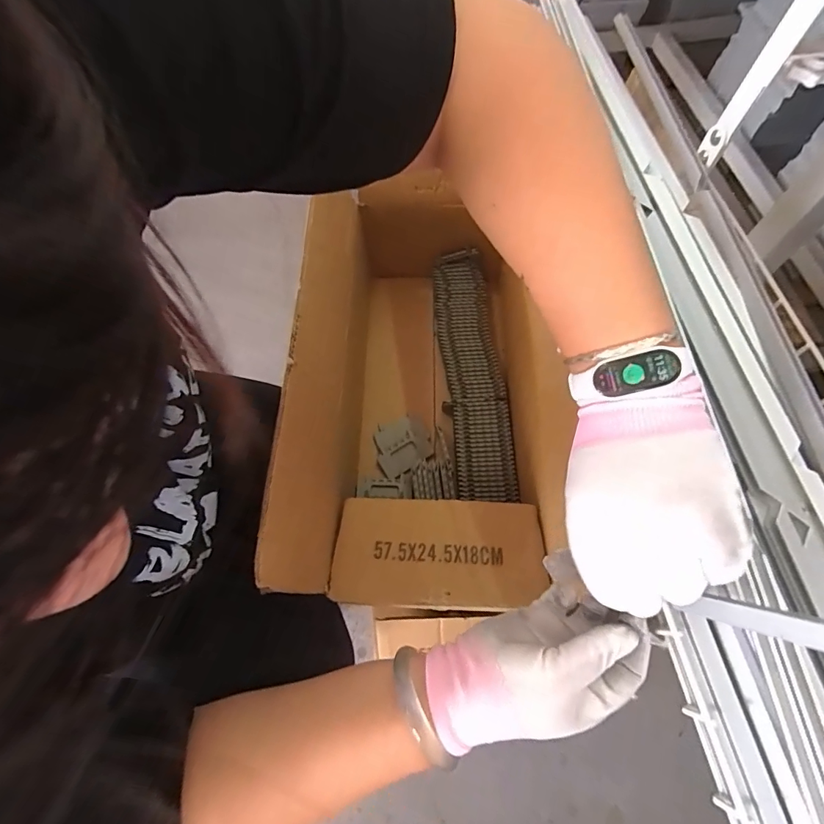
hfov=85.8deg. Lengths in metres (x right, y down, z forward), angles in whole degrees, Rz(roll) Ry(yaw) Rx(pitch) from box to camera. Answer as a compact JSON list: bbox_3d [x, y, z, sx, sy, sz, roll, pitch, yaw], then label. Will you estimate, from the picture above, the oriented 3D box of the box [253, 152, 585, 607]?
[{"bbox_3d":[0.027,-0.035,0.642,0.273,0.274,0.575,3,66,3],"label":"box"}]

